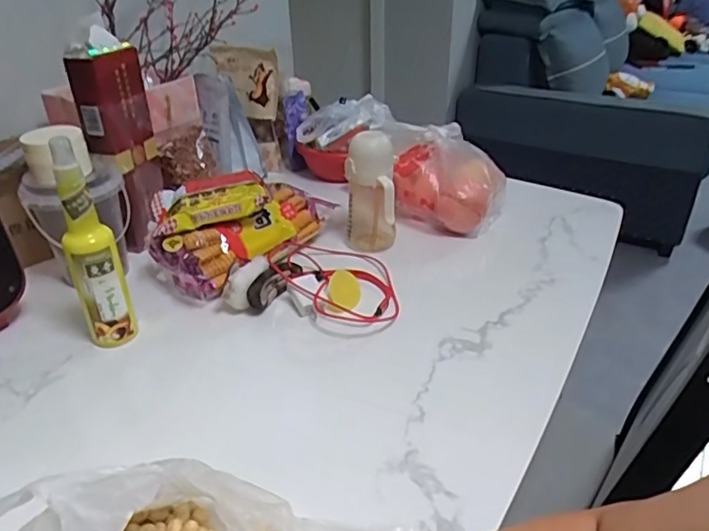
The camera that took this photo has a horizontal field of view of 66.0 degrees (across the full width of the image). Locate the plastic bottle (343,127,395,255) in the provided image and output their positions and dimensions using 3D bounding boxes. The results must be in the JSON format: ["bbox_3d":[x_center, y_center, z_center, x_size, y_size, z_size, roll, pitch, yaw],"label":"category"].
[{"bbox_3d":[0.025,-0.114,0.819,0.072,0.175,0.093,1,31,4],"label":"plastic bottle"}]

